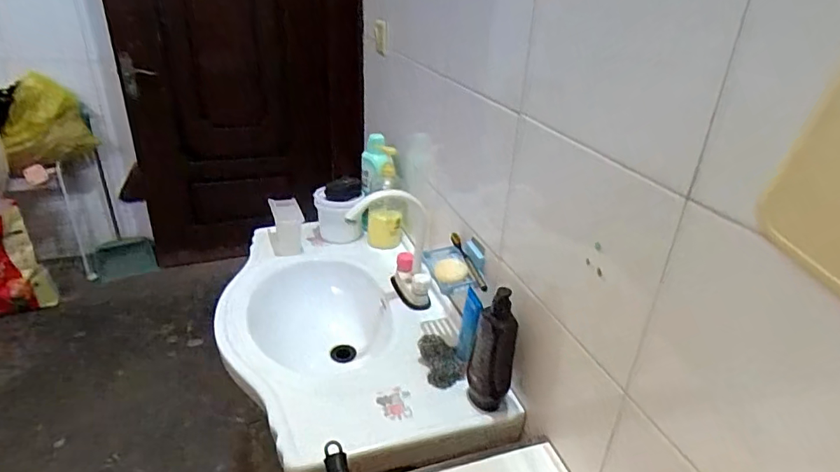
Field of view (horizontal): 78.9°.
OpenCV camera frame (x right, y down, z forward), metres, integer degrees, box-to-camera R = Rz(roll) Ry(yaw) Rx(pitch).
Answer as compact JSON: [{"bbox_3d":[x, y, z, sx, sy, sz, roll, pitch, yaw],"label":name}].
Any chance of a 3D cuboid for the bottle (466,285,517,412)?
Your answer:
[{"bbox_3d":[0.116,0.192,0.829,0.068,0.214,0.050,5,28,5],"label":"bottle"}]

